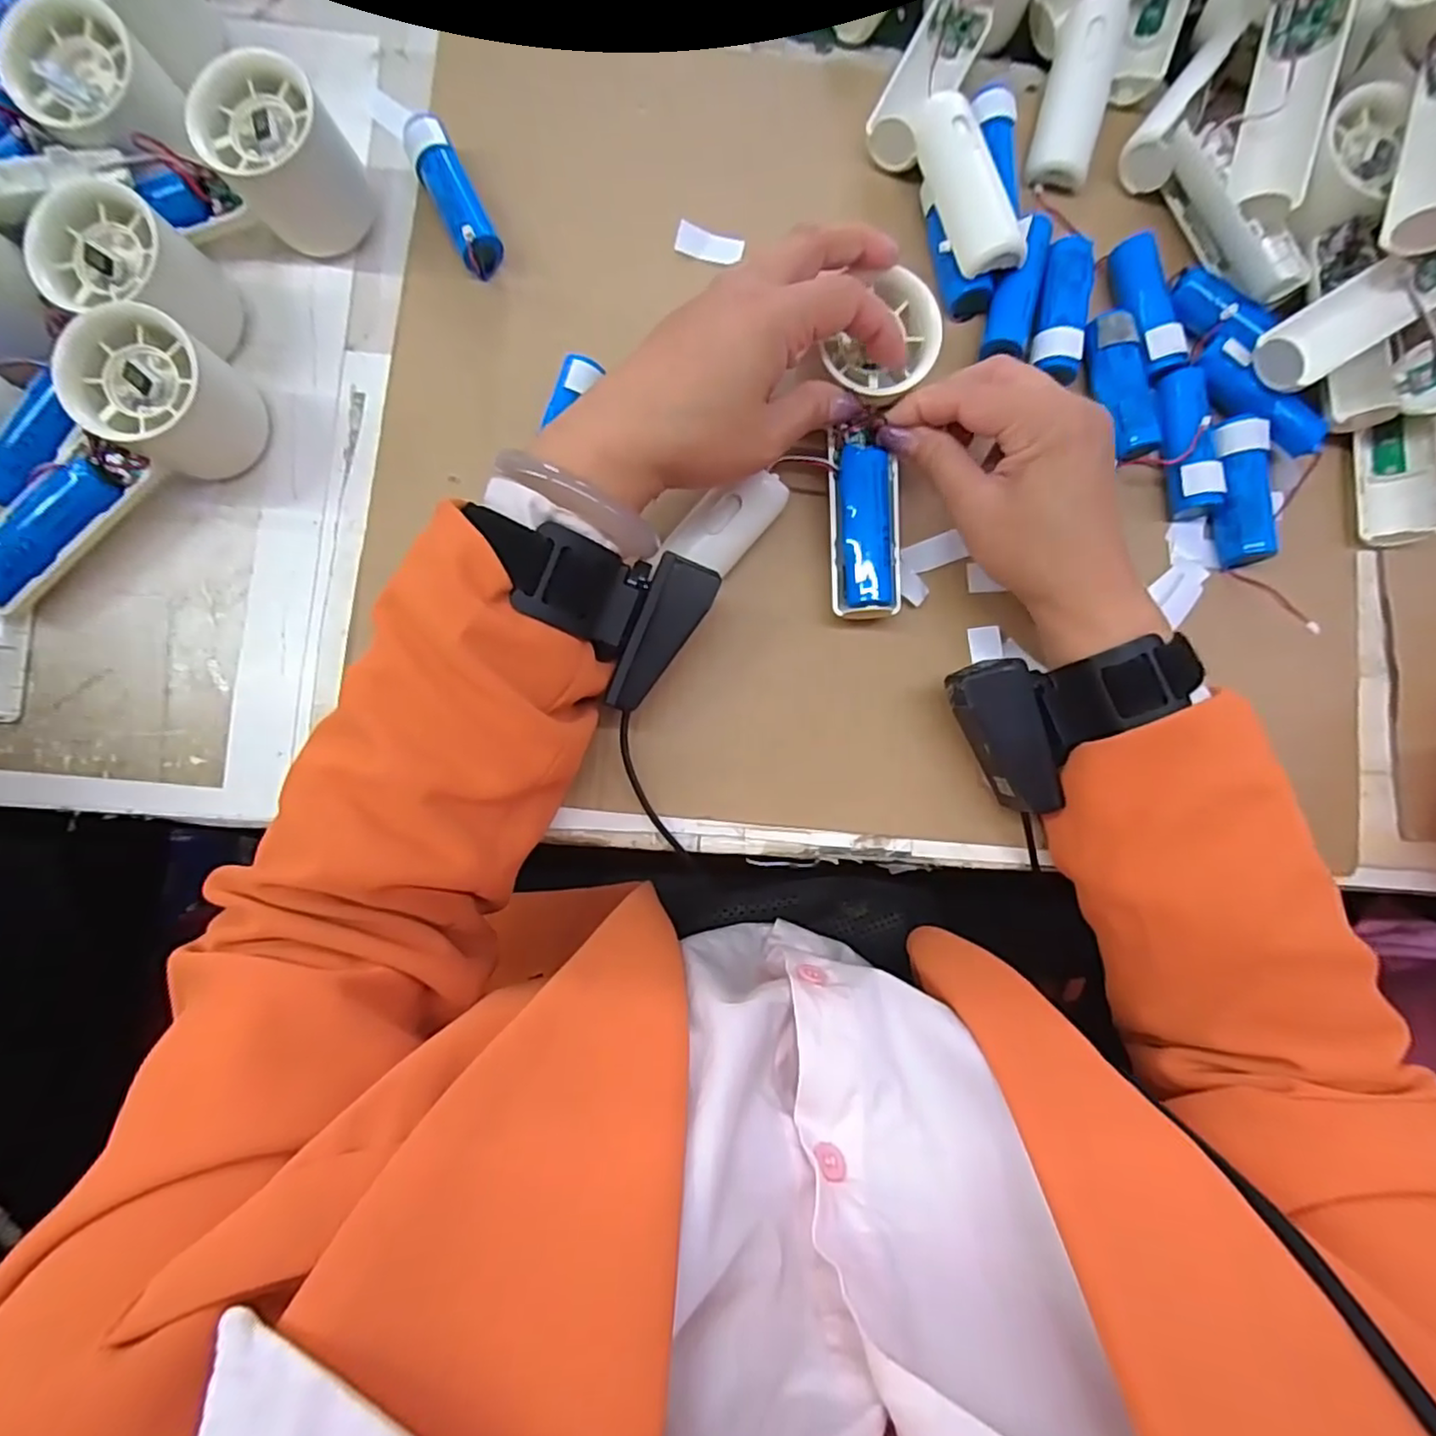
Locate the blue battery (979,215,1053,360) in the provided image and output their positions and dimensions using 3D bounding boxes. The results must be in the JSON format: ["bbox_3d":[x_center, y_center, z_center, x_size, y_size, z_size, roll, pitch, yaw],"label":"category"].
[{"bbox_3d":[0.152,-0.218,0.335,0.022,0.019,0.074,16,85,-1],"label":"blue battery"}]

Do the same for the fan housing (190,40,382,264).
[{"bbox_3d":[-0.204,-0.263,0.311,0.058,0.056,0.053,-29,87,-4],"label":"fan housing"}]

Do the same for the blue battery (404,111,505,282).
[{"bbox_3d":[-0.134,-0.265,0.332,0.021,0.021,0.082,-27,87,-4],"label":"blue battery"}]

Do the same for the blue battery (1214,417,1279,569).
[{"bbox_3d":[0.264,-0.116,0.333,0.024,0.020,0.075,-3,86,-2],"label":"blue battery"}]

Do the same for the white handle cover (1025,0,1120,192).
[{"bbox_3d":[0.192,-0.331,0.344,0.030,0.021,0.090,14,85,-1],"label":"white handle cover"}]

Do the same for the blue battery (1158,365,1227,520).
[{"bbox_3d":[0.239,-0.141,0.333,0.022,0.024,0.072,-5,86,-2],"label":"blue battery"}]

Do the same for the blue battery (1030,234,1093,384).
[{"bbox_3d":[0.175,-0.210,0.334,0.023,0.018,0.072,7,85,-1],"label":"blue battery"}]

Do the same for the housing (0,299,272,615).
[{"bbox_3d":[-0.279,-0.111,0.294,0.150,0.055,0.062,-40,88,-4],"label":"housing"}]

